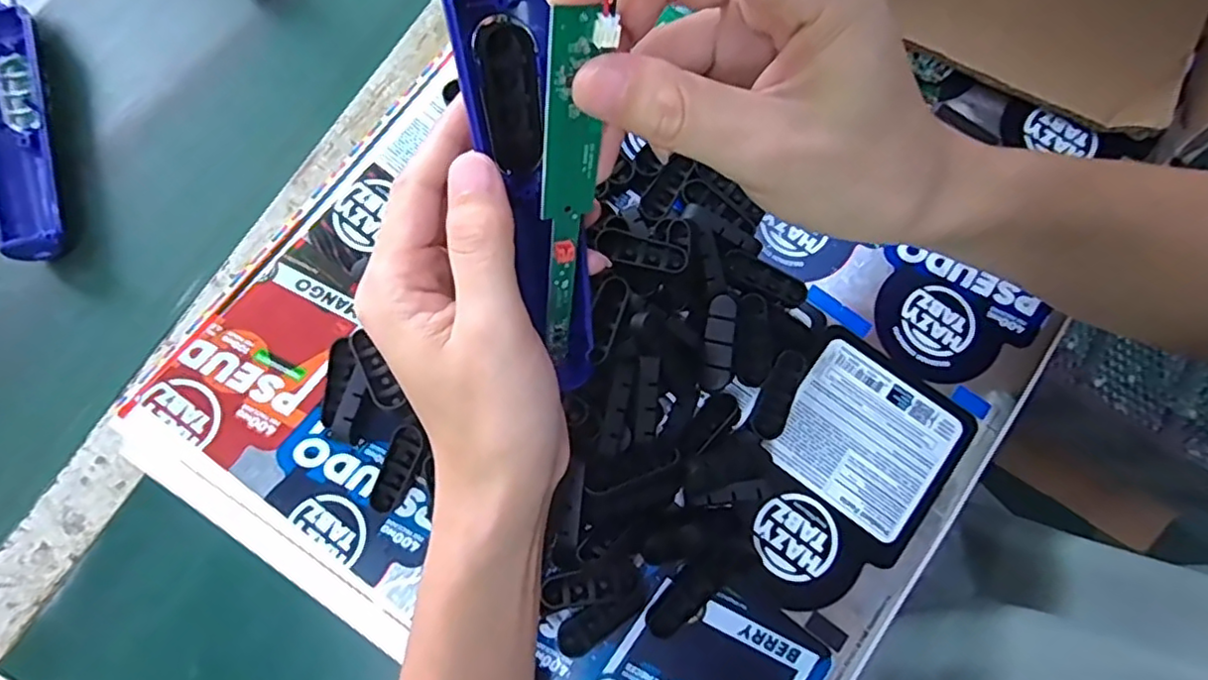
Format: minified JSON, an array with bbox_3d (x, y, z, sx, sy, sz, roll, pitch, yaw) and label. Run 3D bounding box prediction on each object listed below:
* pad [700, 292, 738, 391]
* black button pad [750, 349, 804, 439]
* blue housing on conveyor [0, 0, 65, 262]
[{"bbox_3d":[0.059,0.002,0.331,0.013,0.010,0.051,4,103,0],"label":"pad"},{"bbox_3d":[0.092,0.029,0.336,0.017,0.005,0.047,20,94,3],"label":"black button pad"},{"bbox_3d":[-0.338,-0.123,0.368,0.039,0.021,0.165,-14,78,-4],"label":"blue housing on conveyor"}]

